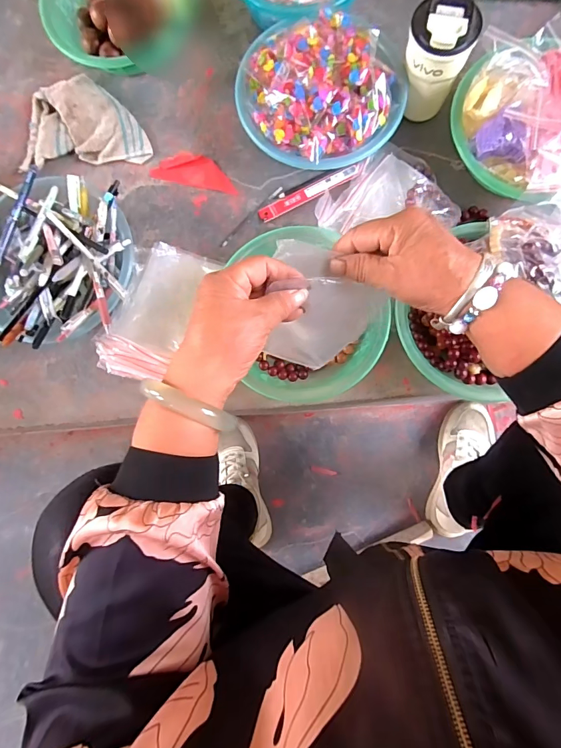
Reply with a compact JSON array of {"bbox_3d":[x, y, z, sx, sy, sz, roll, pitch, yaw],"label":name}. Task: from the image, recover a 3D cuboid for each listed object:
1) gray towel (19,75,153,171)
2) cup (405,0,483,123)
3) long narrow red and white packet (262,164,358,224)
[{"bbox_3d":[-0.319,-0.410,0.633,0.201,0.041,0.149,-7,84,3],"label":"gray towel"},{"bbox_3d":[0.215,-0.438,0.560,0.082,0.146,0.087,0,83,3],"label":"cup"},{"bbox_3d":[0.045,-0.284,0.616,0.167,0.009,0.025,-27,83,1],"label":"long narrow red and white packet"}]

